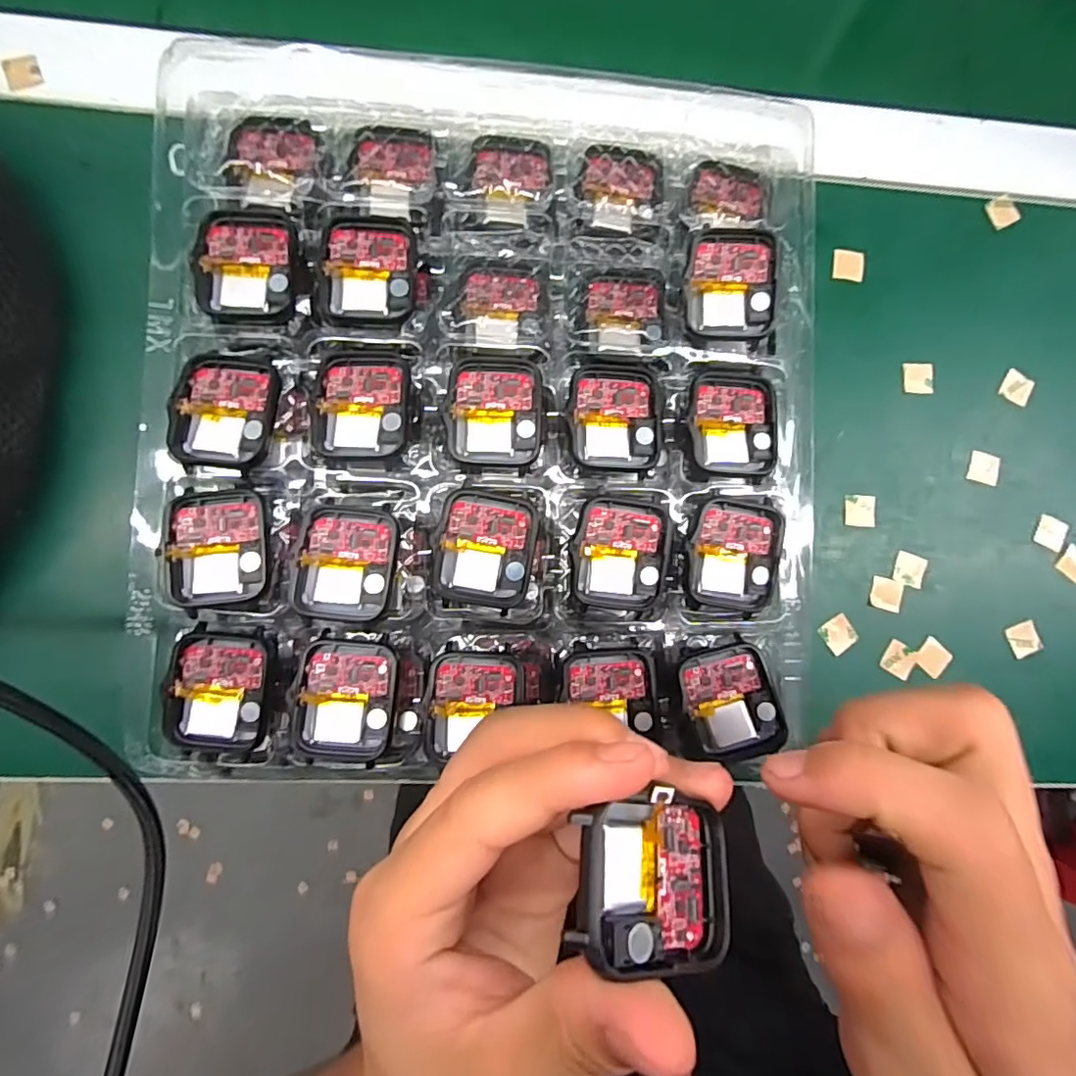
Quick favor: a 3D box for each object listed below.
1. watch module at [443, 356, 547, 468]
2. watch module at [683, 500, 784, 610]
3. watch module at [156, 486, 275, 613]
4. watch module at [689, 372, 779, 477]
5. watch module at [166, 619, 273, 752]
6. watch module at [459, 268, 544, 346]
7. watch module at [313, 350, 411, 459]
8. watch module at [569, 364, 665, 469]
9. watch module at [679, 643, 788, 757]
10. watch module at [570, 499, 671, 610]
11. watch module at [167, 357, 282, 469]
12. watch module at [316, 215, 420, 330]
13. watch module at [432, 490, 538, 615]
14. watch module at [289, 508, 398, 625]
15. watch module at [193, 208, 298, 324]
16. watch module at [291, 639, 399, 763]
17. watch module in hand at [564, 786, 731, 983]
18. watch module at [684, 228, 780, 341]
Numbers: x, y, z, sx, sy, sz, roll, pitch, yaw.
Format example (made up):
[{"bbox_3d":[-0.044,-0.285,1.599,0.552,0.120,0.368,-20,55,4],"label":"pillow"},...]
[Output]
[{"bbox_3d":[-0.017,-0.051,0.222,0.038,0.008,0.043,3,85,-4],"label":"watch module"},{"bbox_3d":[0.079,0.007,0.222,0.038,0.006,0.043,12,85,-4],"label":"watch module"},{"bbox_3d":[-0.121,0.003,0.208,0.037,0.006,0.044,-8,86,-5],"label":"watch module"},{"bbox_3d":[0.081,-0.047,0.229,0.037,0.005,0.041,0,85,-5],"label":"watch module"},{"bbox_3d":[-0.119,0.058,0.208,0.038,0.011,0.046,6,85,-4],"label":"watch module"},{"bbox_3d":[-0.015,-0.097,0.233,0.035,0.009,0.035,0,85,-5],"label":"watch module"},{"bbox_3d":[-0.069,-0.053,0.216,0.036,0.011,0.042,4,85,-4],"label":"watch module"},{"bbox_3d":[0.031,-0.050,0.225,0.037,0.006,0.042,4,85,-4],"label":"watch module"},{"bbox_3d":[0.077,0.065,0.220,0.033,0.011,0.042,-18,87,-6],"label":"watch module"},{"bbox_3d":[0.033,0.007,0.216,0.037,0.006,0.042,5,85,-4],"label":"watch module"},{"bbox_3d":[-0.119,-0.049,0.210,0.038,0.009,0.042,8,85,-4],"label":"watch module"},{"bbox_3d":[-0.068,-0.107,0.222,0.038,0.007,0.044,4,85,-4],"label":"watch module"},{"bbox_3d":[-0.020,0.005,0.215,0.036,0.008,0.042,10,85,-4],"label":"watch module"},{"bbox_3d":[-0.073,0.010,0.211,0.036,0.012,0.042,6,85,-4],"label":"watch module"},{"bbox_3d":[-0.115,-0.109,0.219,0.038,0.007,0.043,-1,85,-5],"label":"watch module"},{"bbox_3d":[-0.072,0.062,0.209,0.037,0.008,0.044,5,85,-4],"label":"watch module"},{"bbox_3d":[0.027,0.081,0.131,0.046,0.008,0.035,23,57,-28],"label":"watch module in hand"},{"bbox_3d":[0.079,-0.104,0.226,0.036,0.005,0.042,0,100,2],"label":"watch module"}]

